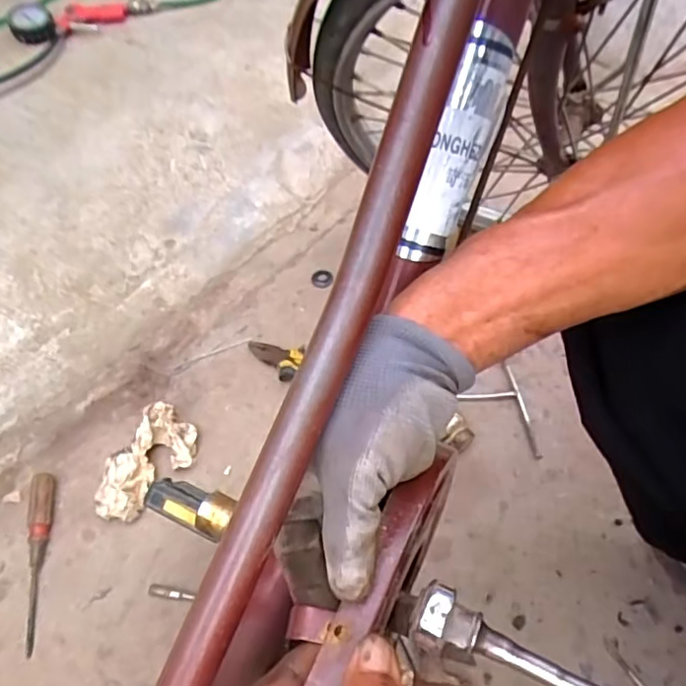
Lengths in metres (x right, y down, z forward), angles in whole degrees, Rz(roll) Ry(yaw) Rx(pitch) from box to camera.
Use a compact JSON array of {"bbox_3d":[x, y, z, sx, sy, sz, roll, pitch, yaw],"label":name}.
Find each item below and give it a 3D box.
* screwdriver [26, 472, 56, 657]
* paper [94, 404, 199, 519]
[{"bbox_3d":[-0.355,0.247,0.667,0.025,0.024,0.196,-11,57,-3],"label":"screwdriver"},{"bbox_3d":[-0.247,0.153,0.721,0.089,0.036,0.145,23,61,18],"label":"paper"}]

